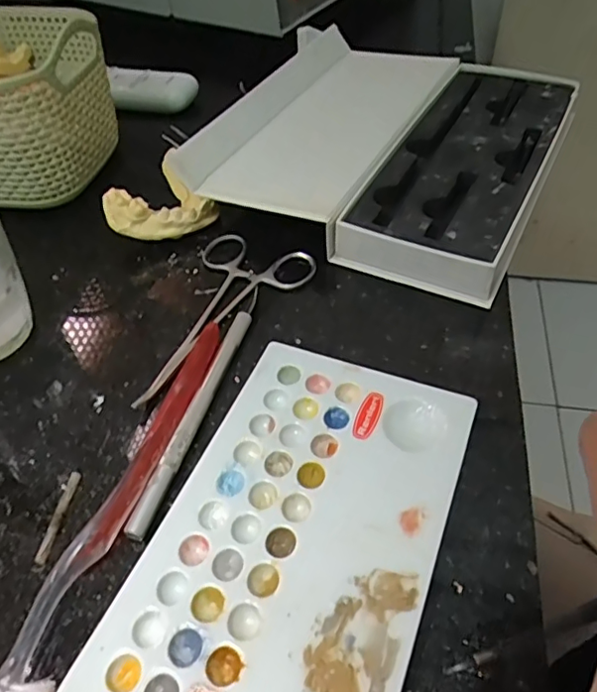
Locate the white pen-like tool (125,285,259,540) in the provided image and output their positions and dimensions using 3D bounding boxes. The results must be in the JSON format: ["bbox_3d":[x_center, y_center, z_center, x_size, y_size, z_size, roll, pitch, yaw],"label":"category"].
[{"bbox_3d":[-0.040,0.020,0.246,0.008,0.005,0.134,11,49,13],"label":"white pen-like tool"}]

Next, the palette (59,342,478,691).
[{"bbox_3d":[0.000,0.067,0.199,0.093,0.011,0.151,16,51,17],"label":"palette"}]

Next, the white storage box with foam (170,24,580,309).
[{"bbox_3d":[0.054,-0.134,0.362,0.210,0.036,0.218,21,52,21],"label":"white storage box with foam"}]

